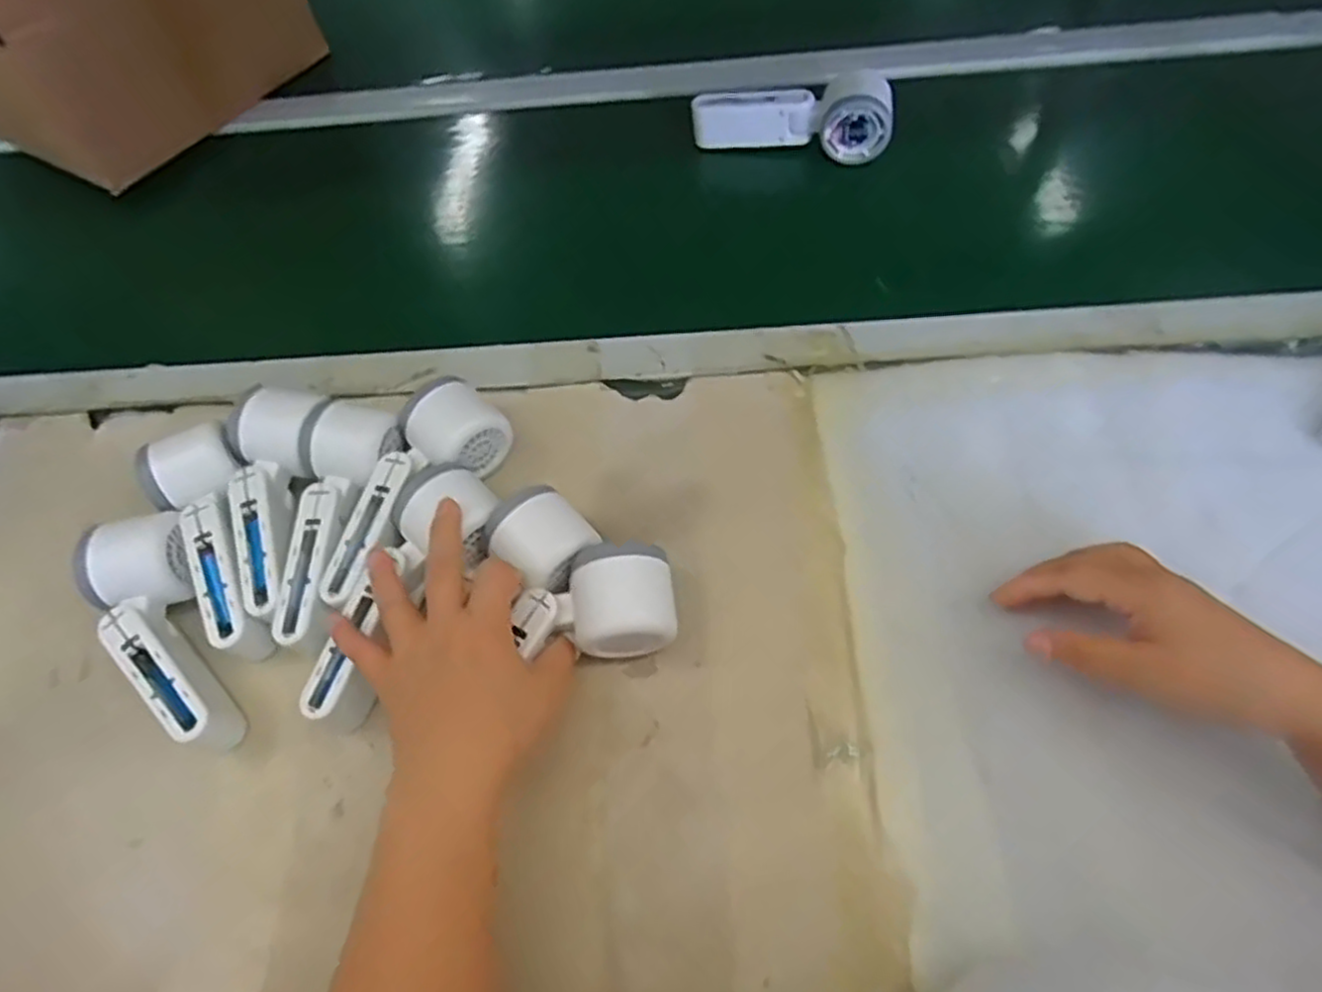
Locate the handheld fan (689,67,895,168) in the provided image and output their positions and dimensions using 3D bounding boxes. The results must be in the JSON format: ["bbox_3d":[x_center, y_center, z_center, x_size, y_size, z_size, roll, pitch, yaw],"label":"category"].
[{"bbox_3d":[0.115,-0.339,0.643,0.167,0.052,0.058,9,62,10],"label":"handheld fan"}]

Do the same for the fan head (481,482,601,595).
[{"bbox_3d":[-0.071,0.032,0.458,0.066,0.043,0.055,37,70,22],"label":"fan head"}]

